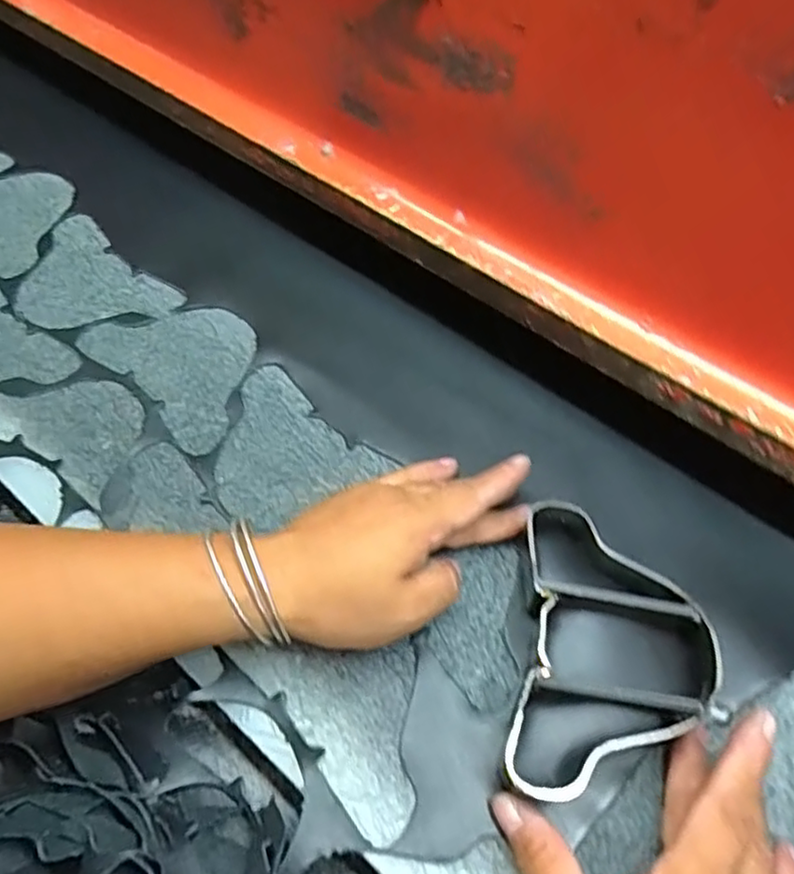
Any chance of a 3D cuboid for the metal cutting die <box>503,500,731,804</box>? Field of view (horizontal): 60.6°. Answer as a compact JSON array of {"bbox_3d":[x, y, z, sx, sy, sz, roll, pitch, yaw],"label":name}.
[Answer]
[{"bbox_3d":[0.103,0.103,0.323,0.091,0.026,0.137,10,61,6],"label":"metal cutting die"}]

